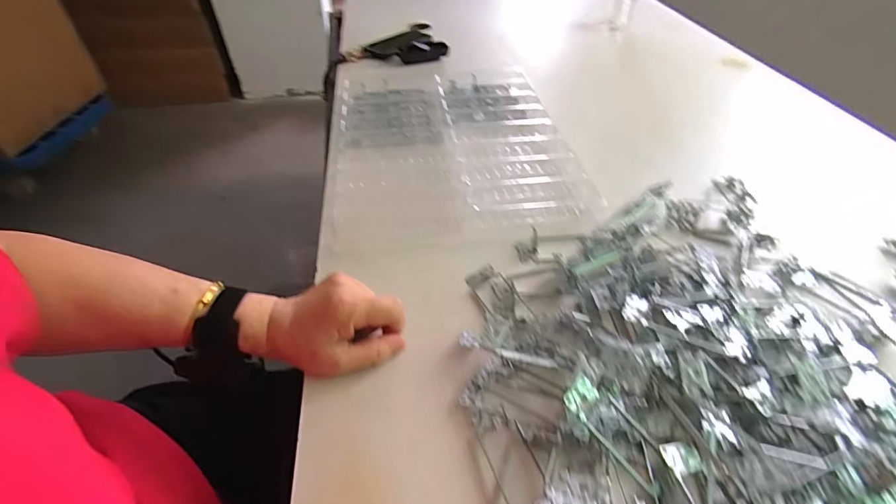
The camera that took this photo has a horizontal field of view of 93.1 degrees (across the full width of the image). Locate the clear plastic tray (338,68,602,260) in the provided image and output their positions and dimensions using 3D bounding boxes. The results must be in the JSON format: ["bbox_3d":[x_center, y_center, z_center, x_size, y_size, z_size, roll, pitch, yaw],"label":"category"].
[{"bbox_3d":[0.002,-0.180,0.667,0.337,0.034,0.449,-6,46,-4],"label":"clear plastic tray"}]

